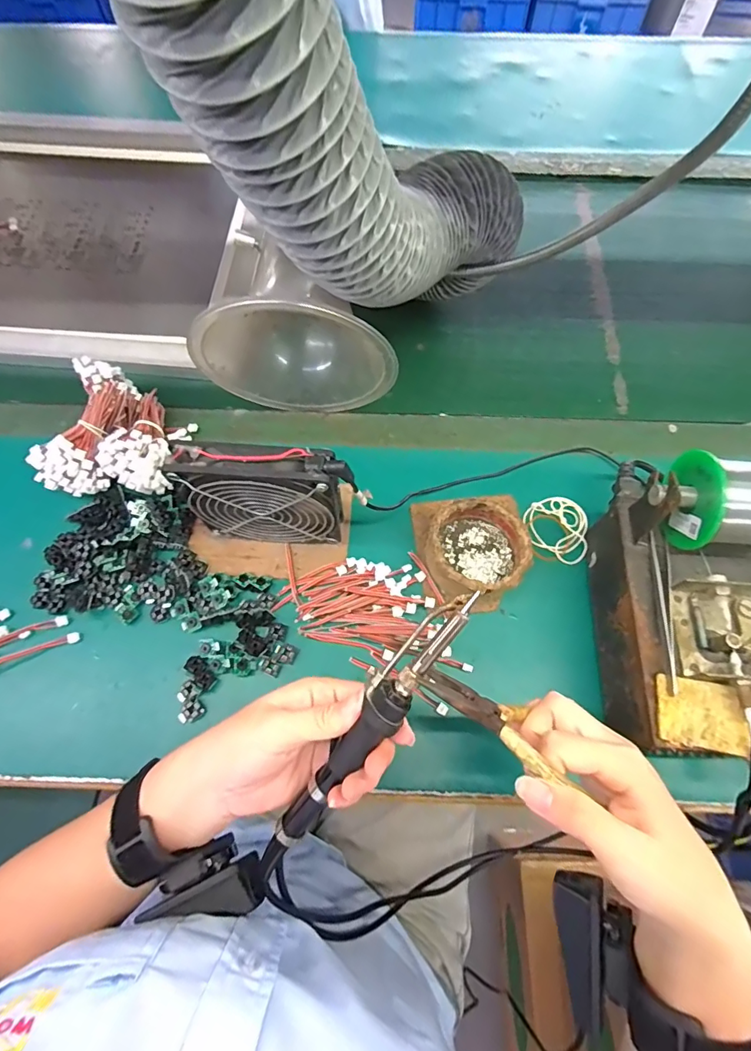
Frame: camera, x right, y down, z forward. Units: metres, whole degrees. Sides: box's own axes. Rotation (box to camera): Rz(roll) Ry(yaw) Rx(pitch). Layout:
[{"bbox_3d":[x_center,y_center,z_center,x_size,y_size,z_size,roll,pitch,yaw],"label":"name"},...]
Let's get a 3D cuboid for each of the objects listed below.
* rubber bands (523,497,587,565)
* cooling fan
[{"bbox_3d":[0.170,0.003,0.436,0.056,0.008,0.064,7,66,2],"label":"rubber bands"},{"bbox_3d":[-0.083,-0.020,0.374,0.122,0.124,0.030,2,66,0],"label":"cooling fan"}]

